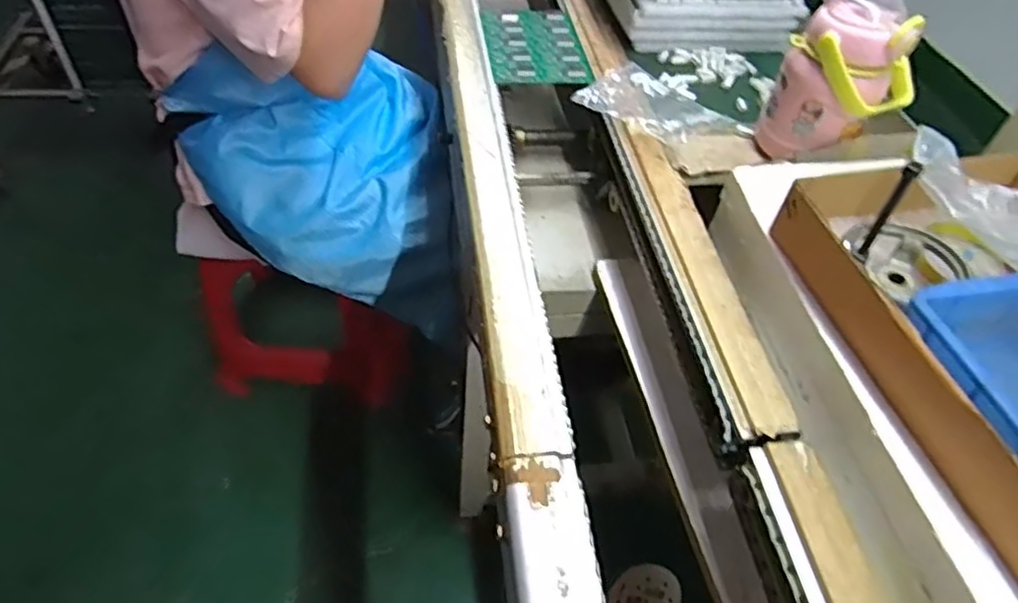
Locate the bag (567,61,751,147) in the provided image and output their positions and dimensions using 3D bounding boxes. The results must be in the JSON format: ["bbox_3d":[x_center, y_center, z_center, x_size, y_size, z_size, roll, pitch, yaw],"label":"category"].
[{"bbox_3d":[0.173,-0.227,0.738,0.107,0.023,0.172,-33,60,-29],"label":"bag"}]

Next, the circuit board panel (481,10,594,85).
[{"bbox_3d":[0.030,-0.339,0.846,0.119,0.010,0.182,-3,50,-9],"label":"circuit board panel"}]

